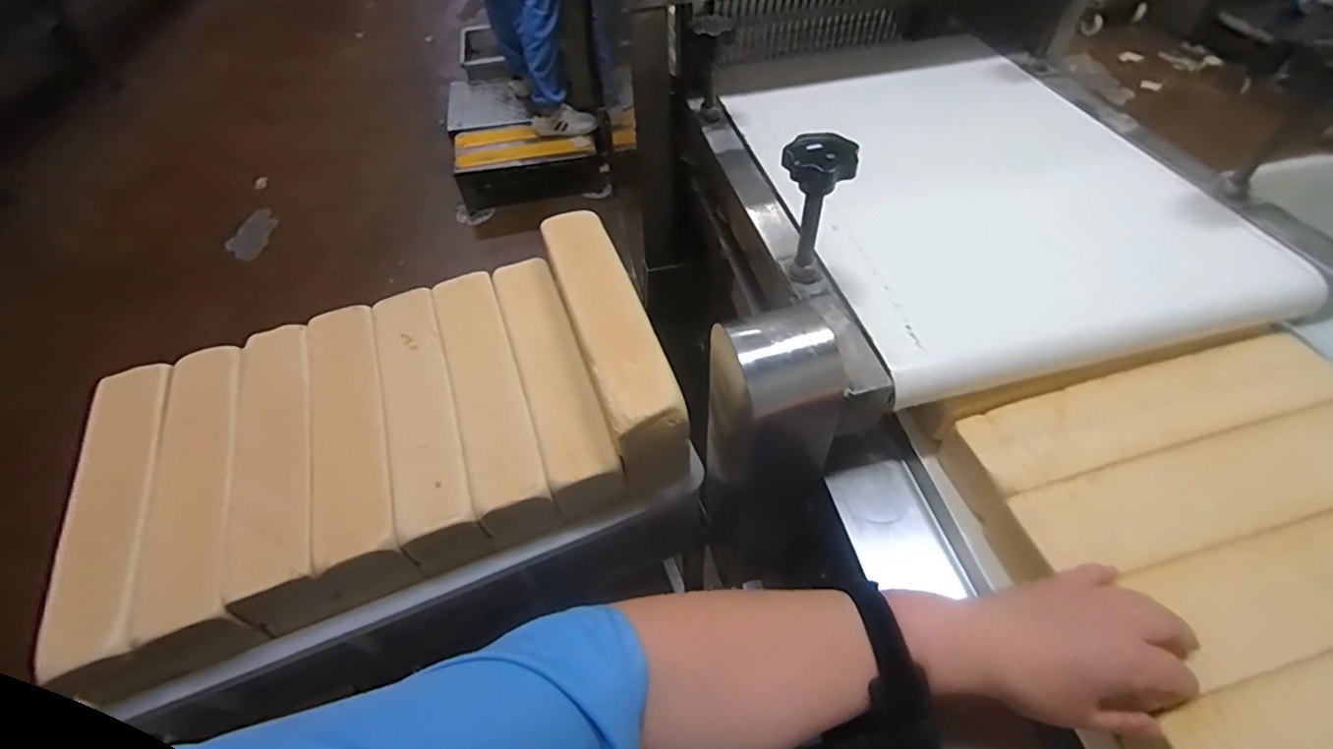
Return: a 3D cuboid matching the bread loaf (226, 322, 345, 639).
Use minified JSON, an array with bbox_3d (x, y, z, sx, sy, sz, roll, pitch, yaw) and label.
[{"bbox_3d":[-0.425,0.098,0.635,0.078,0.079,0.345,-19,53,-12],"label":"bread loaf"}]

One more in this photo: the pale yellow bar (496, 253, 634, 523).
[{"bbox_3d":[-0.136,0.001,0.686,0.072,0.086,0.326,-18,53,-11],"label":"pale yellow bar"}]

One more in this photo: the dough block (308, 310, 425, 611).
[{"bbox_3d":[-0.356,0.073,0.653,0.082,0.080,0.344,-19,53,-12],"label":"dough block"}]

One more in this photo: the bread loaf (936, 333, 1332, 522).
[{"bbox_3d":[0.424,0.043,0.512,0.364,0.055,0.083,-15,53,-8],"label":"bread loaf"}]

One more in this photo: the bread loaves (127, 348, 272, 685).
[{"bbox_3d":[-0.491,0.123,0.609,0.077,0.069,0.360,-19,53,-12],"label":"bread loaves"}]

